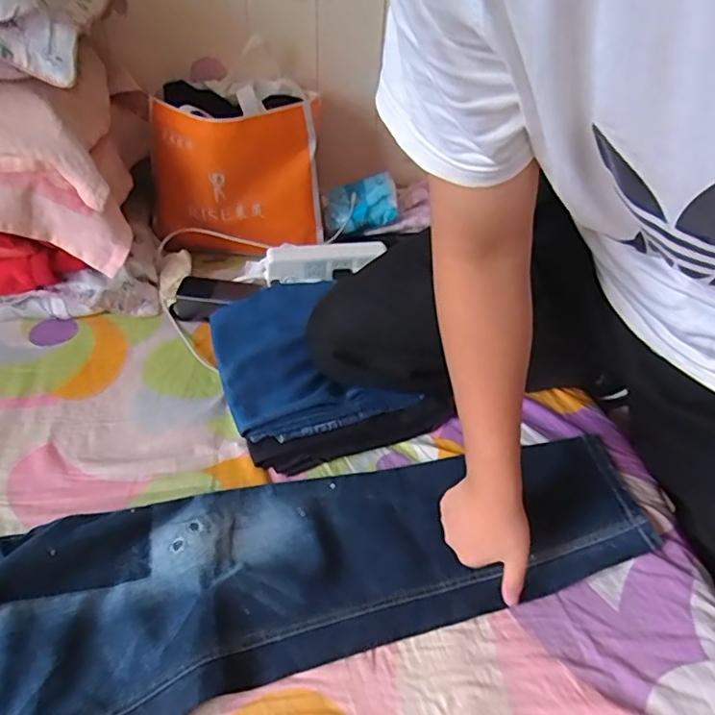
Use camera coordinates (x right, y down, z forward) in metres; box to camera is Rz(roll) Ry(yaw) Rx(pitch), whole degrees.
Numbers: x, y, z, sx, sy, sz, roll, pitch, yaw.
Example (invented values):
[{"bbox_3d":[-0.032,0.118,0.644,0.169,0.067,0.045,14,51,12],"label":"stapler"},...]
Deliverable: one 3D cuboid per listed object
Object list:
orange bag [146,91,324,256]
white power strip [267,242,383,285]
[{"bbox_3d":[-0.198,-0.310,0.946,0.279,0.214,0.158,-5,44,-10],"label":"orange bag"},{"bbox_3d":[-0.049,-0.151,0.885,0.186,0.042,0.041,-6,45,-10],"label":"white power strip"}]

